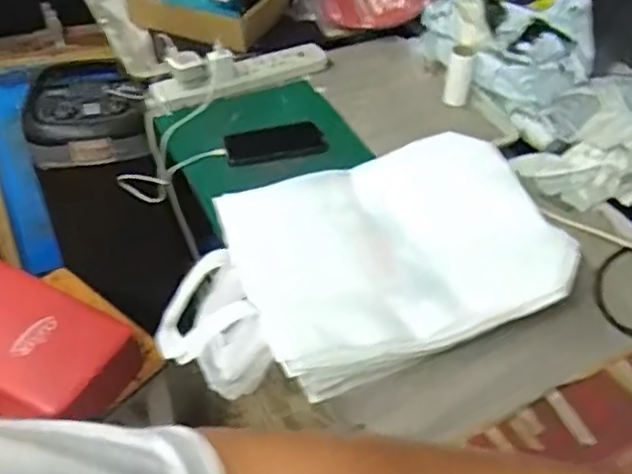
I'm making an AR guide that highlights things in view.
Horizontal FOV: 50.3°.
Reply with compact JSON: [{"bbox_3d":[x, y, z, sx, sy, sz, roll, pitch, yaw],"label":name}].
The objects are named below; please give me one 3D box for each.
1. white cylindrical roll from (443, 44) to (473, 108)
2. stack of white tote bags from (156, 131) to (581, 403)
[{"bbox_3d":[0.256,-0.285,1.206,0.043,0.104,0.039,14,44,11],"label":"white cylindrical roll"},{"bbox_3d":[0.061,0.026,0.890,0.526,0.081,0.326,-10,45,-14],"label":"stack of white tote bags"}]

